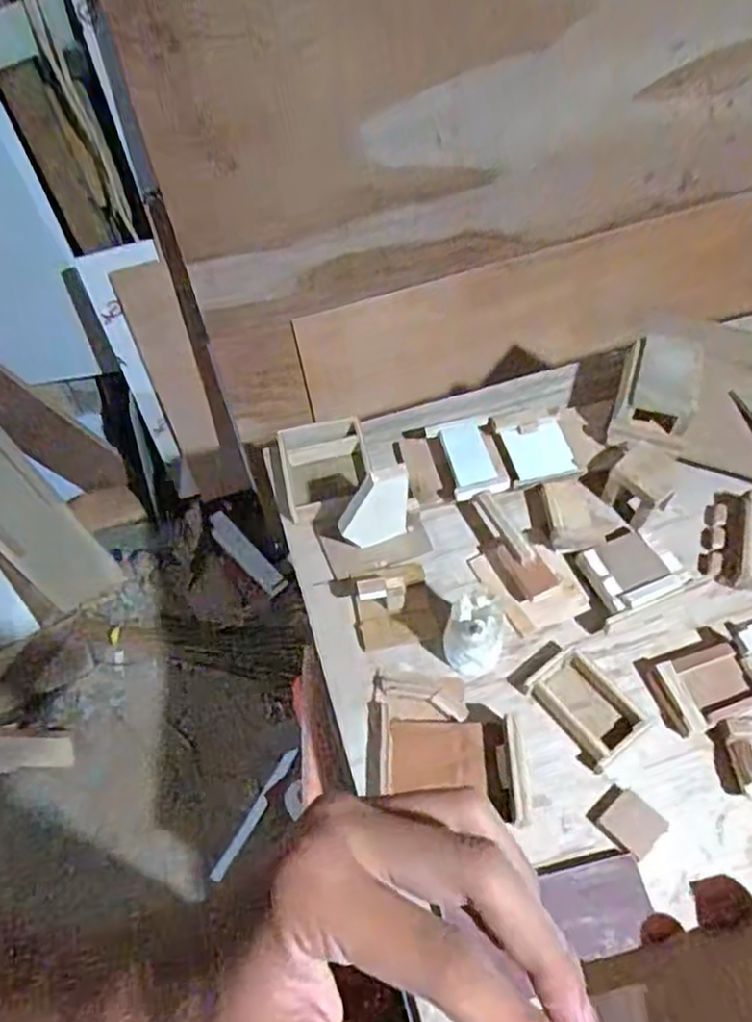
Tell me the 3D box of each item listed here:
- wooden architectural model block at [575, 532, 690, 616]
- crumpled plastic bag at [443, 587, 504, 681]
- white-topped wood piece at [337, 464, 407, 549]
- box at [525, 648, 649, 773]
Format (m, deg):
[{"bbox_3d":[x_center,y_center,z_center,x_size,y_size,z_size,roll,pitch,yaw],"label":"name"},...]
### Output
[{"bbox_3d":[0.299,0.069,0.822,0.090,0.025,0.090,-21,57,-10],"label":"wooden architectural model block"},{"bbox_3d":[0.110,0.134,0.768,0.064,0.093,0.062,14,58,13],"label":"crumpled plastic bag"},{"bbox_3d":[-0.003,0.002,0.845,0.087,0.125,0.017,-17,56,-7],"label":"white-topped wood piece"},{"bbox_3d":[0.230,0.213,0.763,0.076,0.033,0.113,-34,60,-18],"label":"box"}]

